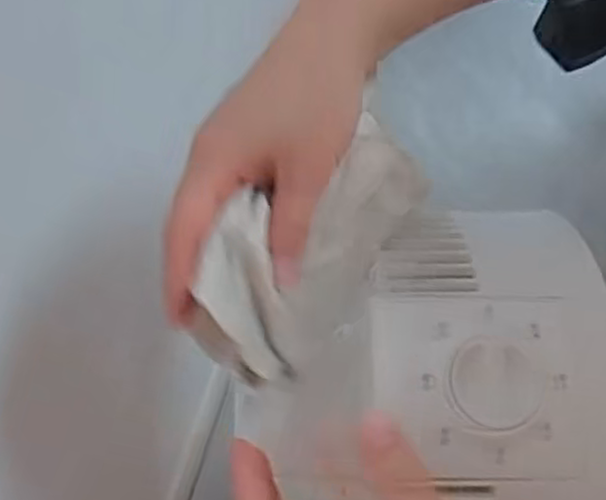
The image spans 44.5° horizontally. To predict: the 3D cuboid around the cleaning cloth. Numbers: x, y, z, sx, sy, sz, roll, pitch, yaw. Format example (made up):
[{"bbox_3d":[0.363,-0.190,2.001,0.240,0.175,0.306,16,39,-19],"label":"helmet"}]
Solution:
[{"bbox_3d":[0.003,-0.002,0.350,0.056,0.064,0.133,35,75,14],"label":"cleaning cloth"}]

